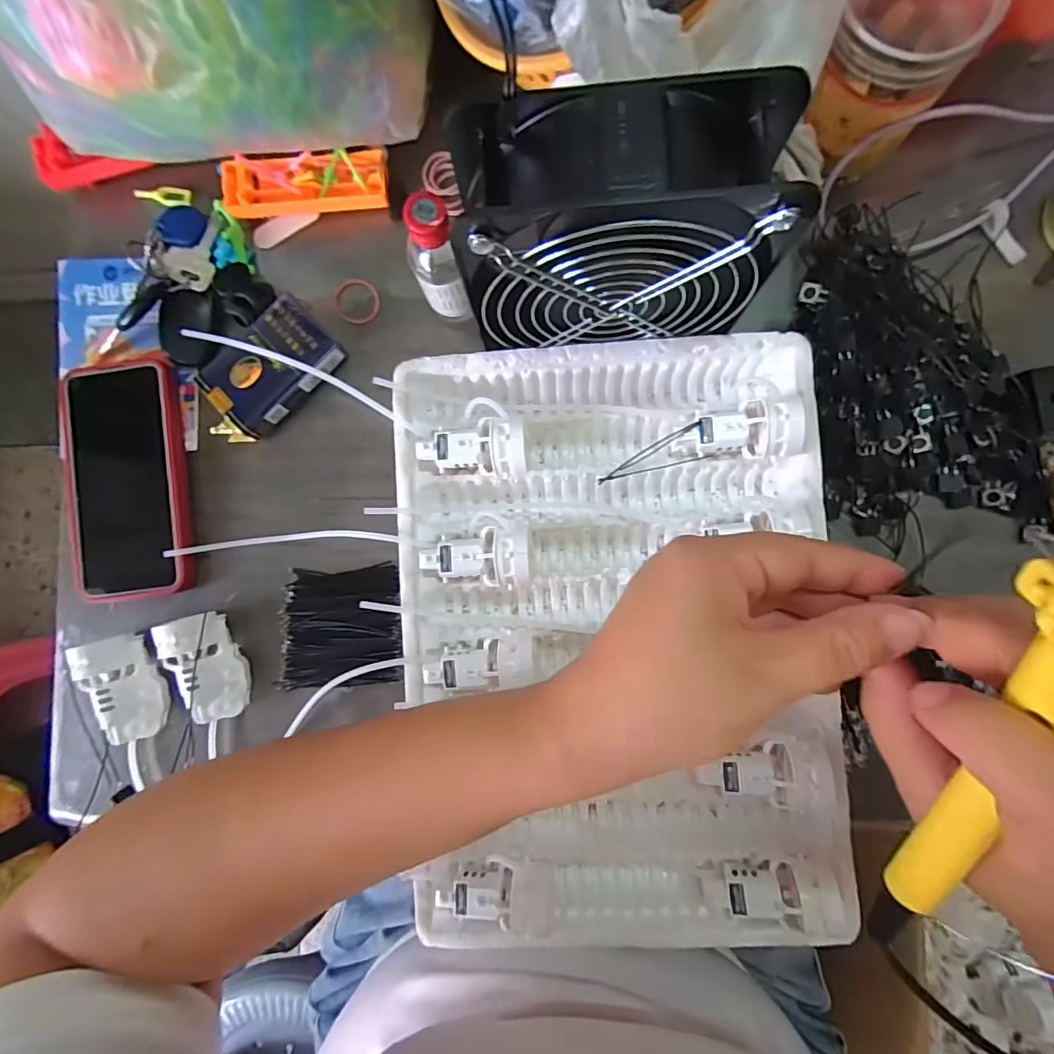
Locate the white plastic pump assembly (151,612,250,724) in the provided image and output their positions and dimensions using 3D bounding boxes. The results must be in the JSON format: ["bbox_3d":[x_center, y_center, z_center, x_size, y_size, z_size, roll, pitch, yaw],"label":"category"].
[{"bbox_3d":[-0.203,0.090,0.324,0.035,0.036,0.067,-22,86,2],"label":"white plastic pump assembly"}]

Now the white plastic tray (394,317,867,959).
[{"bbox_3d":[0.052,0.064,0.303,0.248,0.050,0.343,-4,87,3],"label":"white plastic tray"}]

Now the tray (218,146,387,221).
[{"bbox_3d":[-0.150,-0.235,0.348,0.109,0.018,0.034,-7,87,3],"label":"tray"}]

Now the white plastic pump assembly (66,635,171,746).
[{"bbox_3d":[-0.259,0.104,0.326,0.041,0.036,0.068,-17,86,2],"label":"white plastic pump assembly"}]

